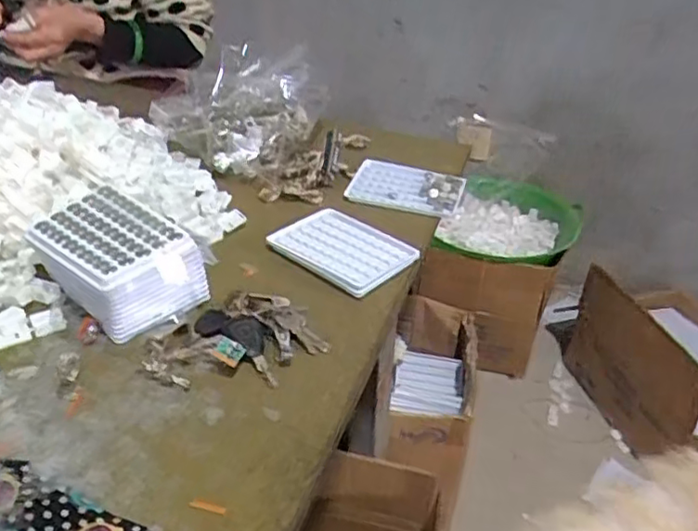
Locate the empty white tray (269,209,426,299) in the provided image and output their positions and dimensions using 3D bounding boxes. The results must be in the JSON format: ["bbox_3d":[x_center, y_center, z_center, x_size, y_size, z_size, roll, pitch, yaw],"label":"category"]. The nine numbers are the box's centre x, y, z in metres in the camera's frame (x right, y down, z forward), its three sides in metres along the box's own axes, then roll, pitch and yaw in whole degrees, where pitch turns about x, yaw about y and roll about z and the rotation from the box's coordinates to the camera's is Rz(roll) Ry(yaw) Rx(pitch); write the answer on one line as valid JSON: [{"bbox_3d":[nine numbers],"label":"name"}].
[{"bbox_3d":[-0.005,-0.019,0.643,0.136,0.015,0.086,31,44,34],"label":"empty white tray"}]

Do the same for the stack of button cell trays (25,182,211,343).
[{"bbox_3d":[-0.201,-0.006,0.561,0.146,0.062,0.107,29,43,31],"label":"stack of button cell trays"}]

